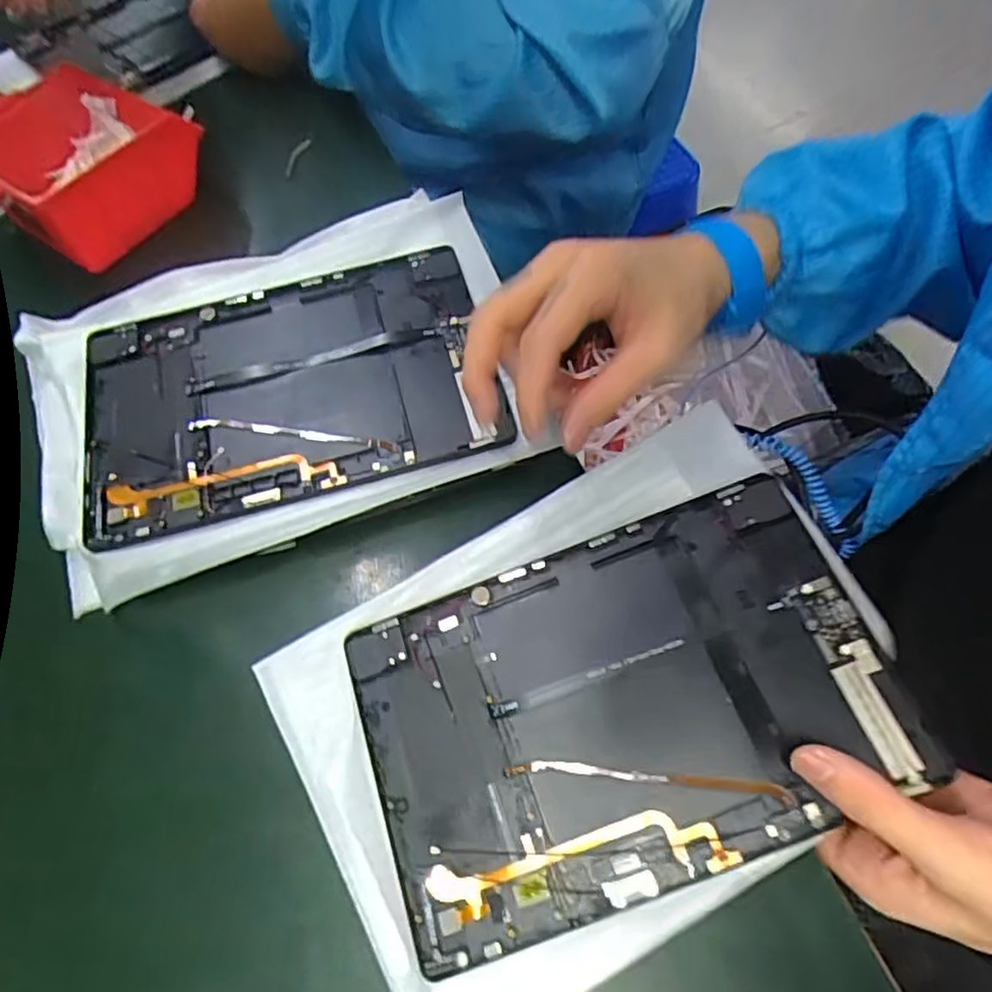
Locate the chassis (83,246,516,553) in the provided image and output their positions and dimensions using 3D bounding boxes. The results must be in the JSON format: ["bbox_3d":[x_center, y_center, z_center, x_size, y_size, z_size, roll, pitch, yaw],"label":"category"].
[{"bbox_3d":[-0.125,-0.071,0.406,0.240,0.008,0.164,-17,63,-4],"label":"chassis"}]

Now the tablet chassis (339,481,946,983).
[{"bbox_3d":[0.056,0.095,0.312,0.232,0.005,0.152,-21,63,0],"label":"tablet chassis"}]

